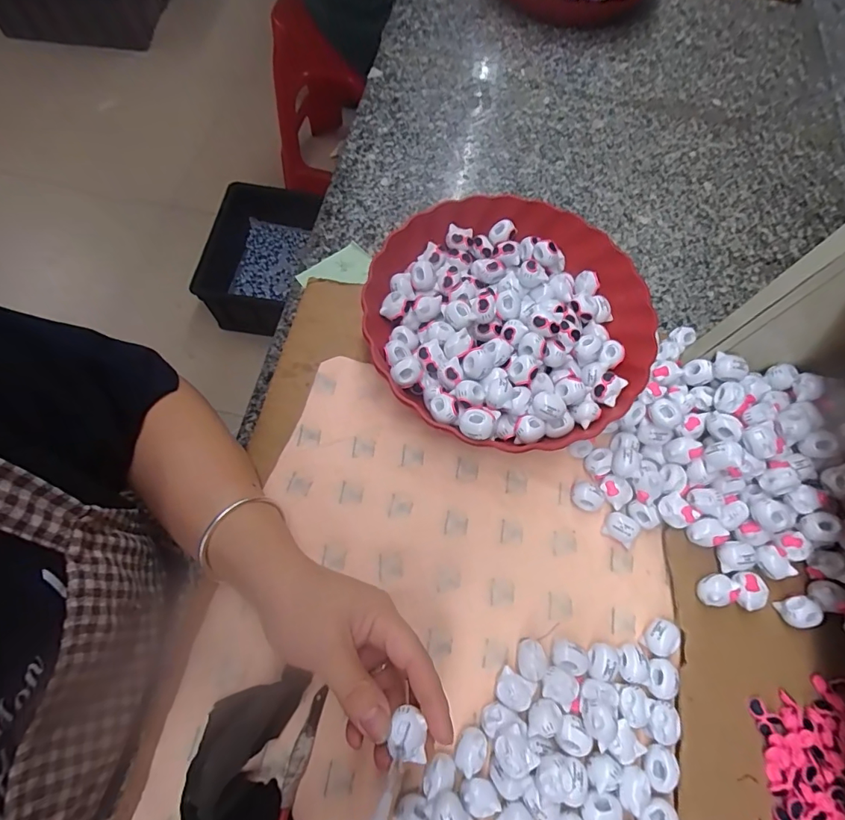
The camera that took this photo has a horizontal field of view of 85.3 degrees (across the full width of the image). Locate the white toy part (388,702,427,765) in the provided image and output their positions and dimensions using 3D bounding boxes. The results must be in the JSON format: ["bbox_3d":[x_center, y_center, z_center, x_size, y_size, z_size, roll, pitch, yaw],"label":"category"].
[{"bbox_3d":[-0.008,0.172,0.243,0.019,0.011,0.026,3,68,-2],"label":"white toy part"}]

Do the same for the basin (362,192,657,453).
[{"bbox_3d":[0.073,-0.078,0.403,0.235,0.064,0.235,1,68,-2],"label":"basin"}]

